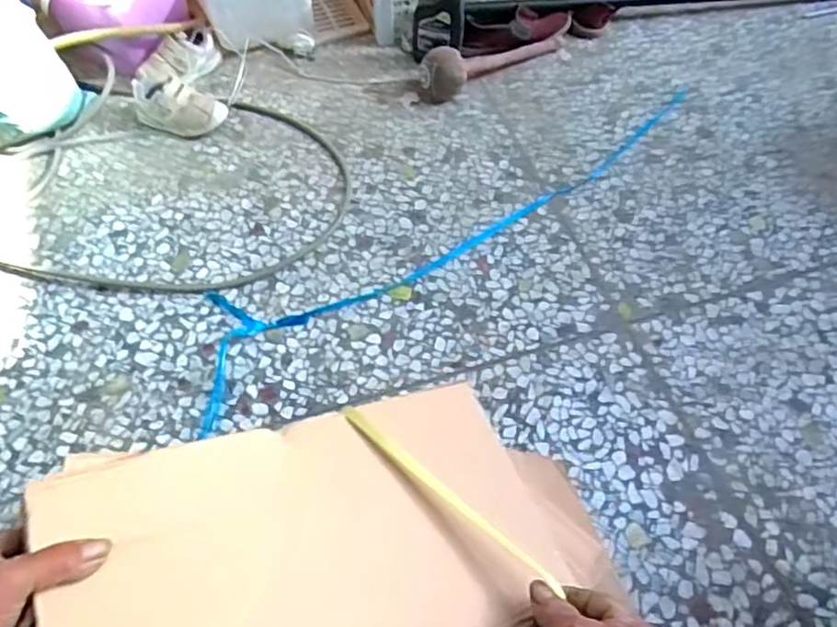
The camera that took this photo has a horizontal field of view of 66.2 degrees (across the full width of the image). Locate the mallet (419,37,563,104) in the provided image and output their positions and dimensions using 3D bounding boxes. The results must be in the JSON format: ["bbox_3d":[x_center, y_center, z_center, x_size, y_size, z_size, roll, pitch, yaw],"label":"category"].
[{"bbox_3d":[0.129,-0.463,1.139,0.303,0.072,0.073,-31,64,-20],"label":"mallet"}]

